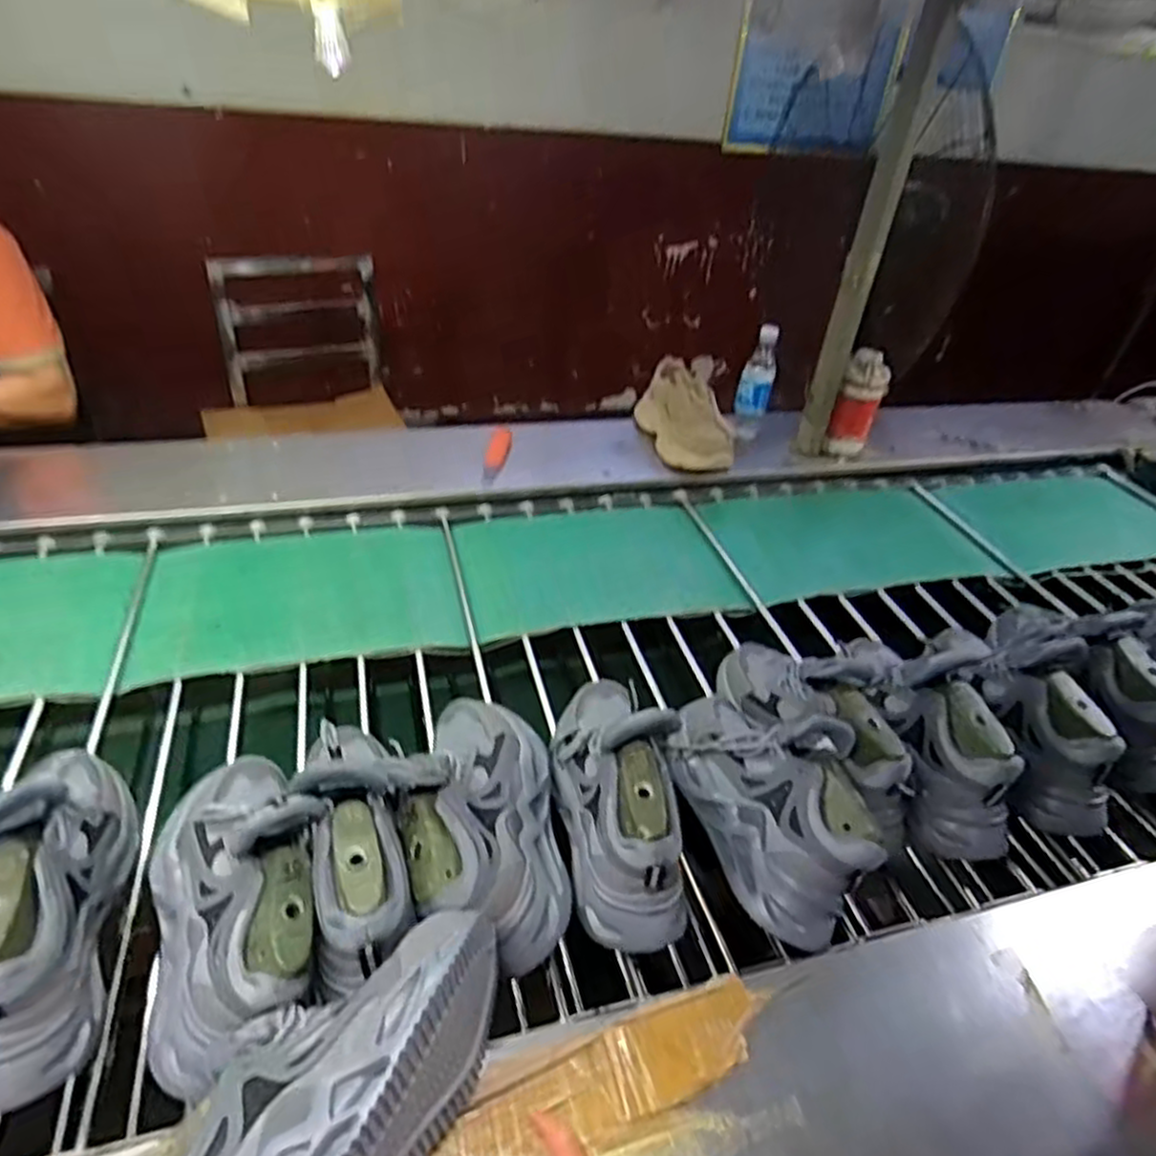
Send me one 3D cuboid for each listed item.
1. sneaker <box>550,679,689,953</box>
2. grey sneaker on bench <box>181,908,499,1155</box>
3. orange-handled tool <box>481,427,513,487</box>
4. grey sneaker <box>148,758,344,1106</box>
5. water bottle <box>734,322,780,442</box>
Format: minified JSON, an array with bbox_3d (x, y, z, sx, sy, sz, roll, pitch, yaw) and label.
[{"bbox_3d":[0.038,0.192,0.720,0.094,0.154,0.261,-4,39,-13],"label":"sneaker"},{"bbox_3d":[-0.163,0.333,0.491,0.138,0.108,0.266,21,40,17],"label":"grey sneaker on bench"},{"bbox_3d":[-0.146,-0.214,1.336,0.043,0.031,0.139,9,63,6],"label":"orange-handled tool"},{"bbox_3d":[-0.275,0.250,0.610,0.143,0.125,0.263,-11,41,-21],"label":"grey sneaker"},{"bbox_3d":[0.337,-0.363,1.425,0.064,0.203,0.060,13,38,8],"label":"water bottle"}]

